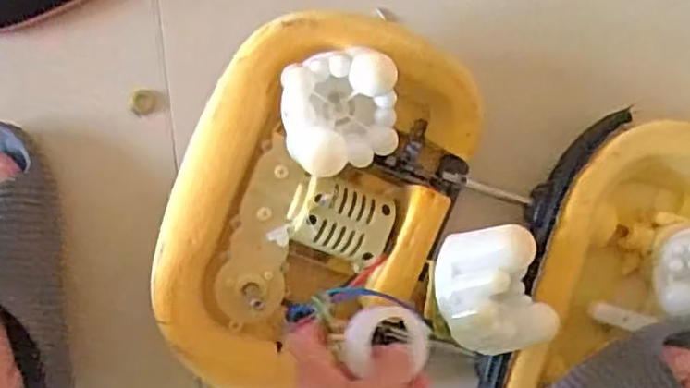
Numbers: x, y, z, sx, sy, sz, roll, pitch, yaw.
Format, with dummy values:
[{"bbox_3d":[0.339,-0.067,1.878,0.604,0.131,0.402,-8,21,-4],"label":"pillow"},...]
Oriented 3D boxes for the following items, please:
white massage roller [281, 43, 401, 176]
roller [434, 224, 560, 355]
[{"bbox_3d":[-0.003,-0.057,0.492,0.076,0.055,0.084,-12,92,-7],"label":"white massage roller"},{"bbox_3d":[0.104,0.070,0.511,0.074,0.048,0.089,-22,93,-6],"label":"roller"}]

